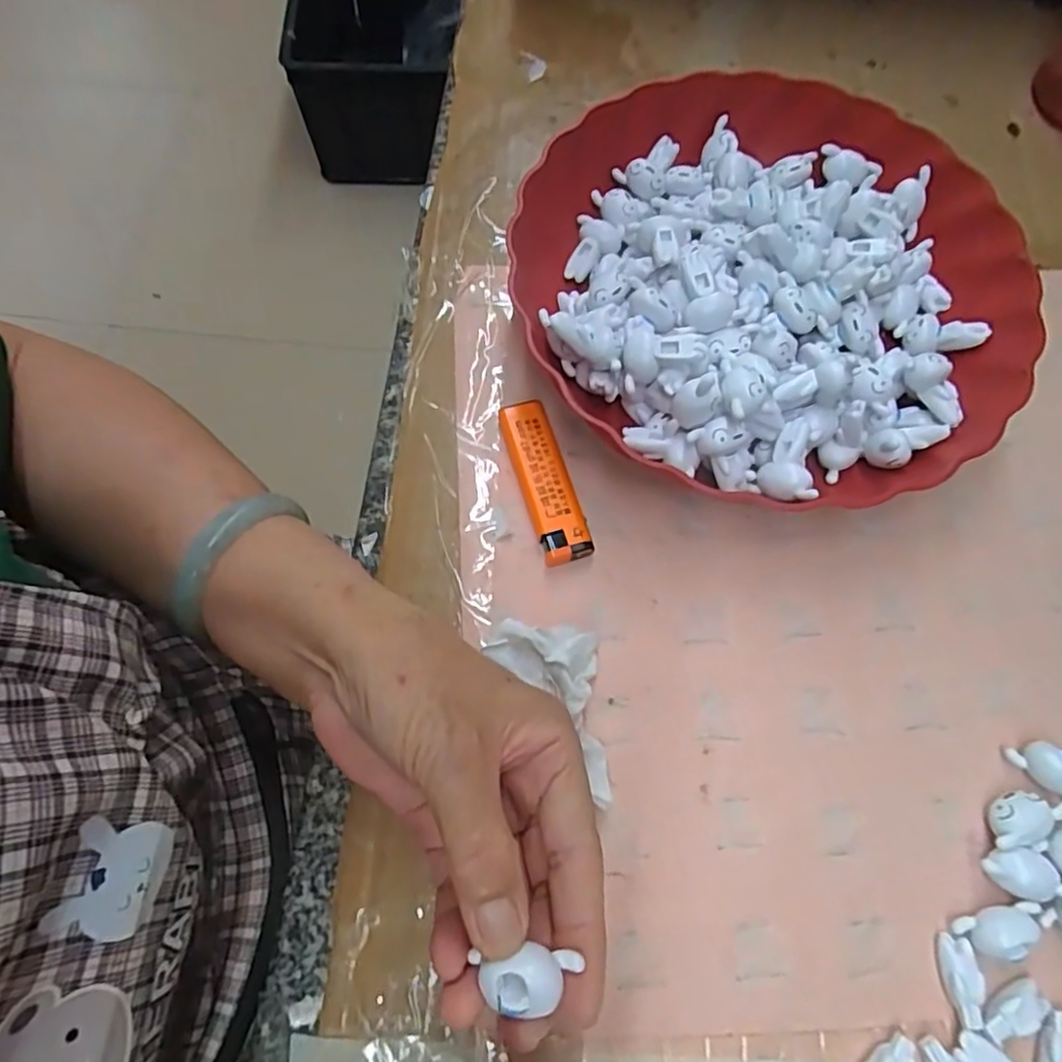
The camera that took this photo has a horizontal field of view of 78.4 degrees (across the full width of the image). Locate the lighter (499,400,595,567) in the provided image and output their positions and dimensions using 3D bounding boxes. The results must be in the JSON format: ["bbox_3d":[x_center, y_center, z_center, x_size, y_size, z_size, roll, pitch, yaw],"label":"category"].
[{"bbox_3d":[0.006,-0.023,0.308,0.022,0.015,0.079,-16,71,-8],"label":"lighter"}]

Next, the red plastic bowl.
[{"bbox_3d":[0.118,-0.124,0.331,0.239,0.051,0.237,1,69,-1],"label":"red plastic bowl"}]

